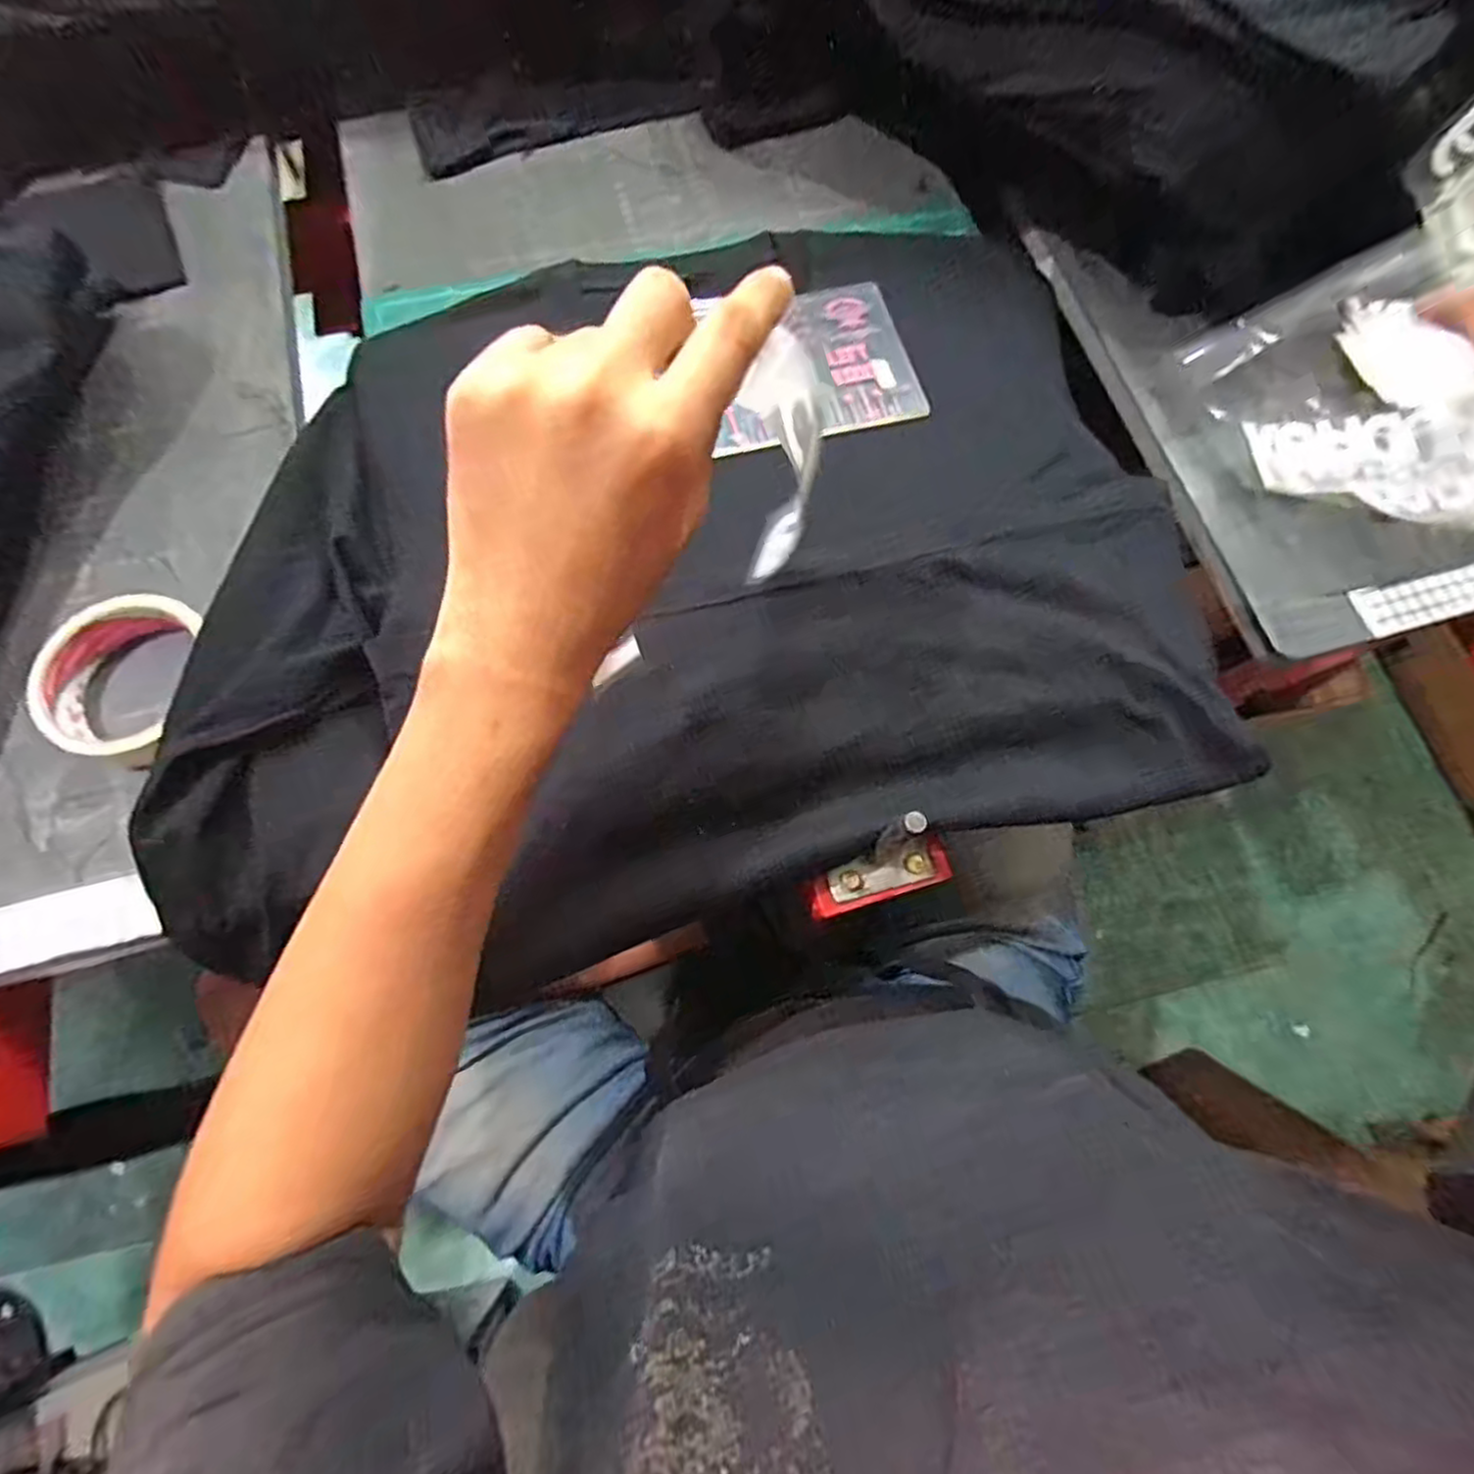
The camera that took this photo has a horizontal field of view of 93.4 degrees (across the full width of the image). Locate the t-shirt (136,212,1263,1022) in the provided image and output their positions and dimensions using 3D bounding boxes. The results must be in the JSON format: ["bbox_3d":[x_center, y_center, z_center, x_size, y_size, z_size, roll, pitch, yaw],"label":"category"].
[{"bbox_3d":[-0.022,-0.143,0.418,0.584,0.036,0.433,-9,72,-5],"label":"t-shirt"}]

